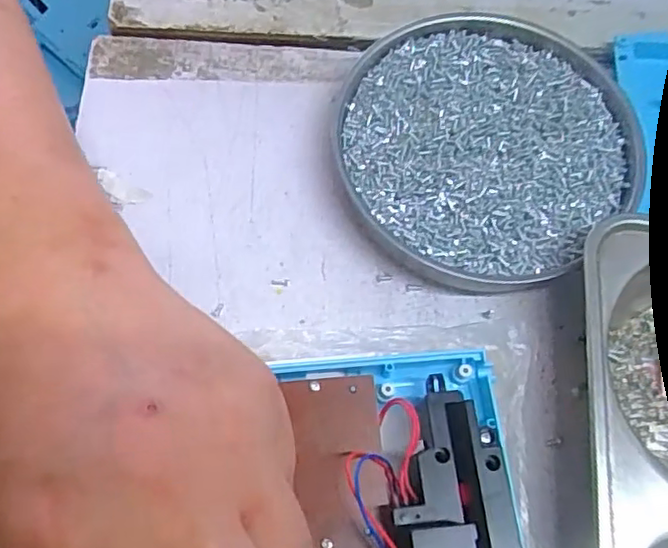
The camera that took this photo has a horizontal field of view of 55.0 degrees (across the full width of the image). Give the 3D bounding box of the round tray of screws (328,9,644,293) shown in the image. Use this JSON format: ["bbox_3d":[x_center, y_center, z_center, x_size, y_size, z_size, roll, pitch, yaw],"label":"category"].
[{"bbox_3d":[0.070,-0.058,0.296,0.133,0.021,0.130,1,68,-2],"label":"round tray of screws"}]

